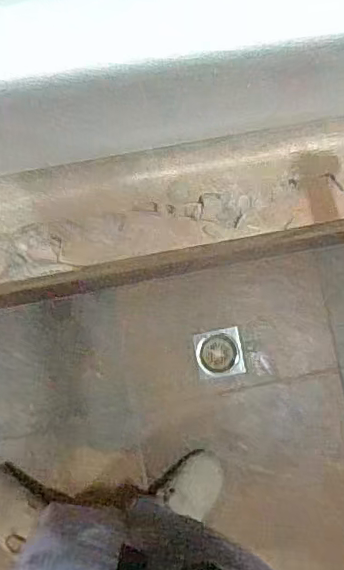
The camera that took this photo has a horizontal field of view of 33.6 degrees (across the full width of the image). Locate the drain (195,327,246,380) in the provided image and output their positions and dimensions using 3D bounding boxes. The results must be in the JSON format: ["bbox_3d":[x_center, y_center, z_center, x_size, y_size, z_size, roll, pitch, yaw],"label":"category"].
[{"bbox_3d":[0.102,0.145,1.215,0.097,0.008,0.097,-9,84,-2],"label":"drain"}]

